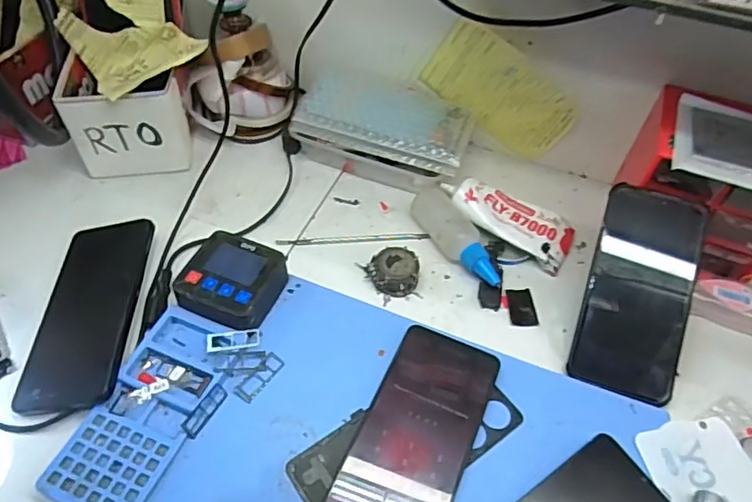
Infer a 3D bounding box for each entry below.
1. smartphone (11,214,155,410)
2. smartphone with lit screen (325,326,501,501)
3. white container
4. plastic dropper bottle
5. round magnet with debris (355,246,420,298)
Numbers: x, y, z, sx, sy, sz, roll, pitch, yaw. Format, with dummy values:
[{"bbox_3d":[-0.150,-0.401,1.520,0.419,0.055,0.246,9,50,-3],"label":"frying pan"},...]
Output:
[{"bbox_3d":[-0.225,0.044,0.432,0.075,0.009,0.165,-9,52,9],"label":"smartphone"},{"bbox_3d":[0.028,0.129,0.378,0.075,0.009,0.161,20,54,14],"label":"smartphone with lit screen"},{"bbox_3d":[-0.236,-0.130,0.531,0.106,0.085,0.080,-9,53,-10],"label":"white container"},{"bbox_3d":[0.075,-0.015,0.494,0.041,0.035,0.115,-25,57,-21],"label":"plastic dropper bottle"},{"bbox_3d":[0.012,0.019,0.473,0.049,0.023,0.037,0,51,-3],"label":"round magnet with debris"}]

